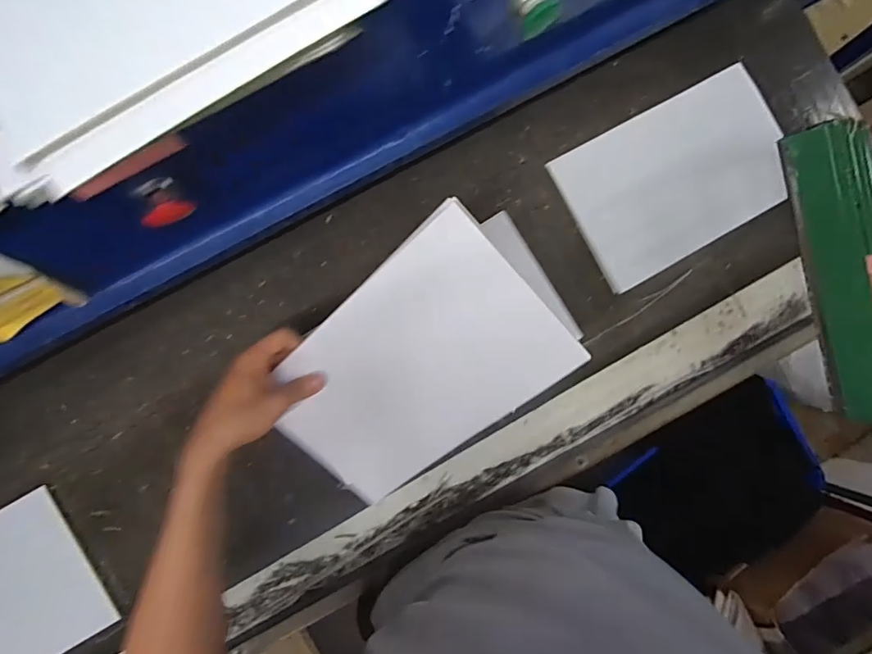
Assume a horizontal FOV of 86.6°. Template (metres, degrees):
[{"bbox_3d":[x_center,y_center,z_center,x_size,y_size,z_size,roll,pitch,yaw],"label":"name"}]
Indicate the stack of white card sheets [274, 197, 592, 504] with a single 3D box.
[{"bbox_3d":[-0.023,0.045,0.463,0.288,0.028,0.191,-41,98,17],"label":"stack of white card sheets"}]

